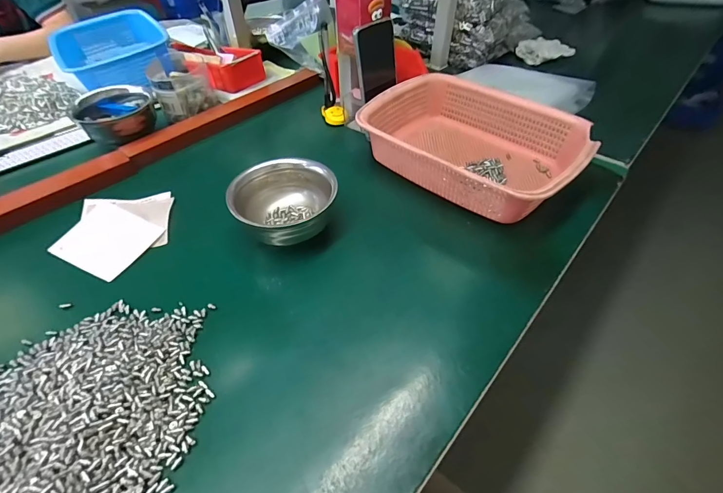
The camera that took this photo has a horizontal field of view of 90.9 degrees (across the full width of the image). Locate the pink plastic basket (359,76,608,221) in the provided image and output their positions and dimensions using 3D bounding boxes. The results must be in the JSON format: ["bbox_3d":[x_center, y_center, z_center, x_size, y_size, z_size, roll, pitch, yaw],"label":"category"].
[{"bbox_3d":[0.158,-0.151,0.513,0.284,0.067,0.213,33,55,27],"label":"pink plastic basket"}]

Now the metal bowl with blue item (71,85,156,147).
[{"bbox_3d":[-0.401,-0.215,0.590,0.112,0.068,0.108,0,47,0],"label":"metal bowl with blue item"}]

